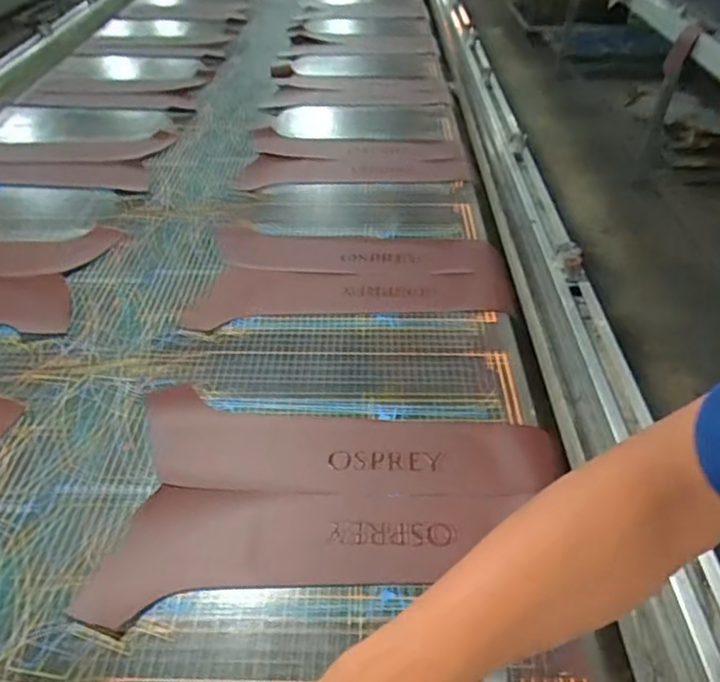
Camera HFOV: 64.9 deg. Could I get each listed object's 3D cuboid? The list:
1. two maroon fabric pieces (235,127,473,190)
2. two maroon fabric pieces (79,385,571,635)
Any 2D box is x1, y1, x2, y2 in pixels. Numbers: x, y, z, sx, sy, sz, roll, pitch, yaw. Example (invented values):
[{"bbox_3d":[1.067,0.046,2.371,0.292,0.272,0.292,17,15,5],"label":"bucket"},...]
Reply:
[{"bbox_3d":[-0.006,-0.383,1.185,0.448,0.038,0.265,1,47,-3],"label":"two maroon fabric pieces"},{"bbox_3d":[-0.021,0.157,0.599,0.448,0.013,0.245,1,47,-1],"label":"two maroon fabric pieces"}]

